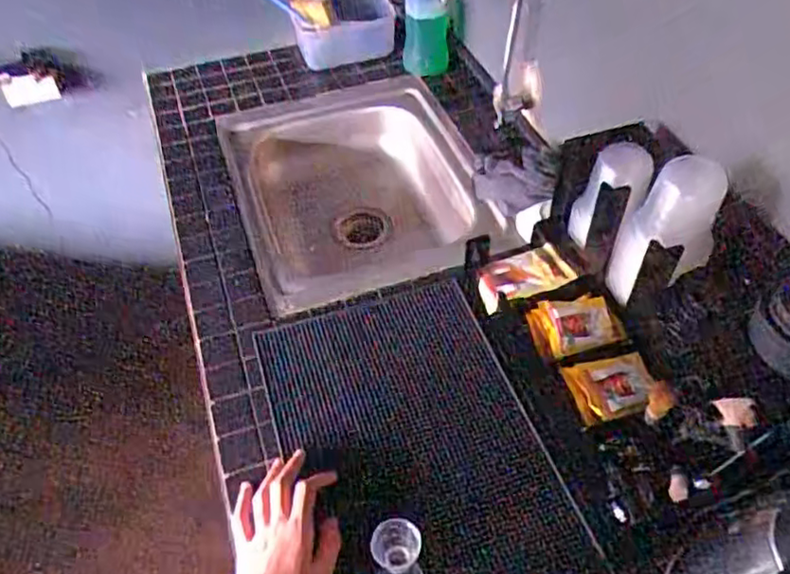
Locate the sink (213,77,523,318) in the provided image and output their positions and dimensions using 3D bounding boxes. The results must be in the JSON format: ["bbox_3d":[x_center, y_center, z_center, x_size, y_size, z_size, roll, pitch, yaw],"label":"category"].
[{"bbox_3d":[-0.058,-0.155,1.125,0.403,0.170,0.494,-16,51,-12],"label":"sink"}]

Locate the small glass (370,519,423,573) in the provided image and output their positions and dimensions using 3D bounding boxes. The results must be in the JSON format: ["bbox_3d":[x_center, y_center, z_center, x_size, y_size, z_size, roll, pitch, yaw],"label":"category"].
[{"bbox_3d":[0.003,0.261,0.614,0.046,0.094,0.049,-1,49,1],"label":"small glass"}]

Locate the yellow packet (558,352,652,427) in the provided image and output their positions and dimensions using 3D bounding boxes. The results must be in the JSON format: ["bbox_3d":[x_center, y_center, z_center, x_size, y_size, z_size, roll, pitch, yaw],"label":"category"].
[{"bbox_3d":[0.230,0.108,0.696,0.086,0.018,0.073,-13,48,7],"label":"yellow packet"}]

